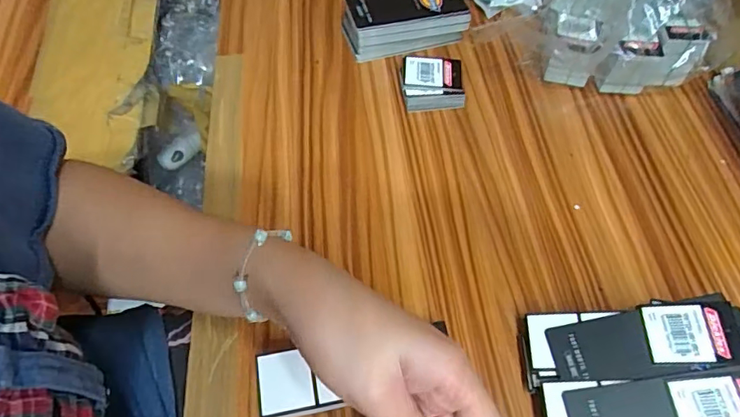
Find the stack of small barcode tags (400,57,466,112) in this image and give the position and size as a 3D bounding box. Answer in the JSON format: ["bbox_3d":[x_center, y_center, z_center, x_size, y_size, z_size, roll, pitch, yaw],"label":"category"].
[{"bbox_3d":[0.054,-0.111,0.447,0.054,0.027,0.045,-2,58,-4],"label":"stack of small barcode tags"}]

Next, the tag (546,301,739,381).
[{"bbox_3d":[0.168,0.082,0.303,0.110,0.004,0.040,-12,54,11],"label":"tag"}]

